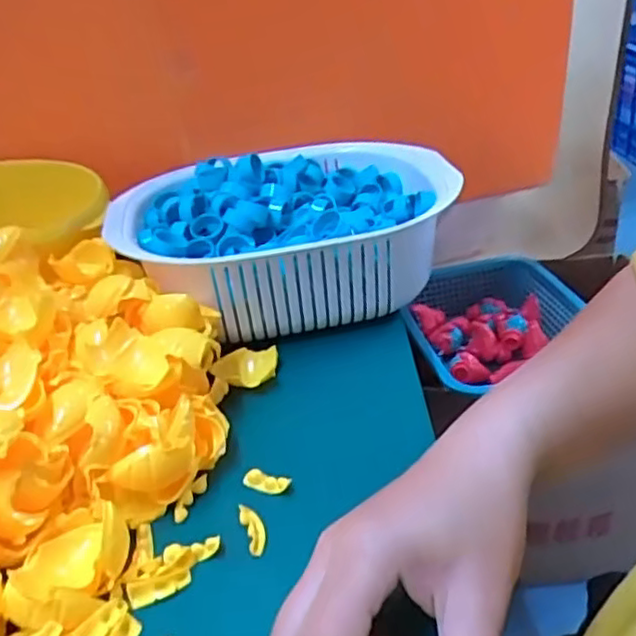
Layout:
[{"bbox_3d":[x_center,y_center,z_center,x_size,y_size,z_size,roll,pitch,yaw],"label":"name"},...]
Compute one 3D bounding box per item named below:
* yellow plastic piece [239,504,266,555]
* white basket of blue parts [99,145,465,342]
[{"bbox_3d":[-0.033,0.109,0.348,0.010,0.008,0.030,-15,32,-13],"label":"yellow plastic piece"},{"bbox_3d":[-0.022,-0.060,0.541,0.258,0.099,0.194,-11,32,-7],"label":"white basket of blue parts"}]

